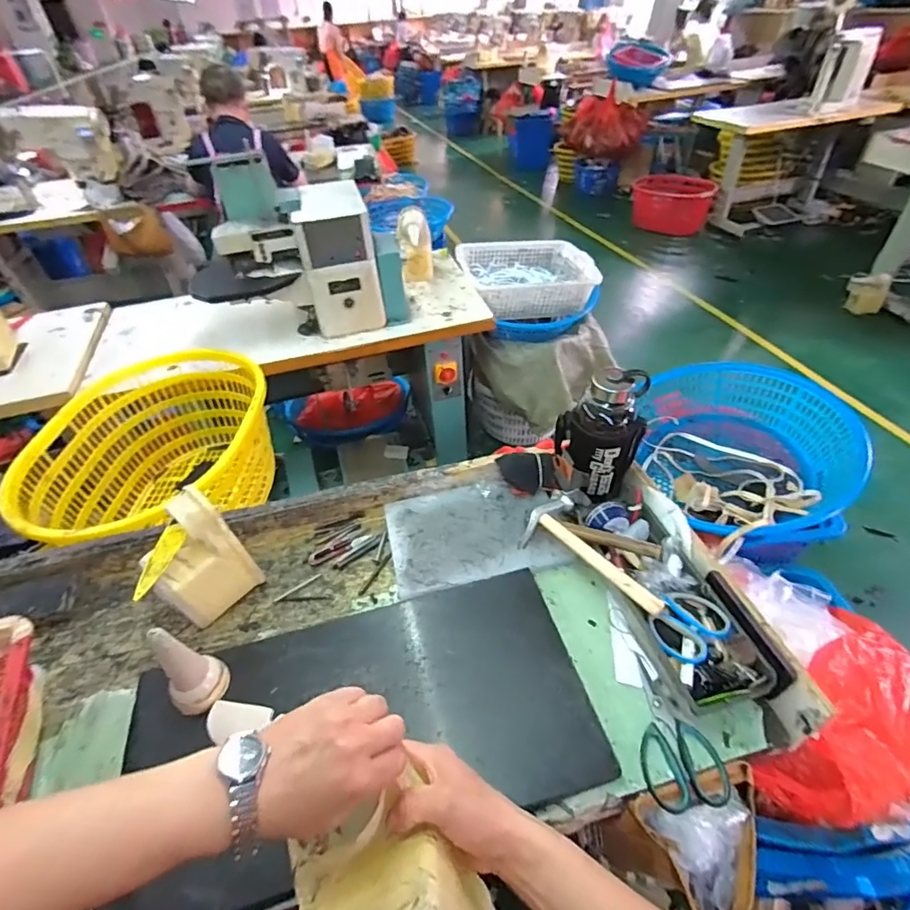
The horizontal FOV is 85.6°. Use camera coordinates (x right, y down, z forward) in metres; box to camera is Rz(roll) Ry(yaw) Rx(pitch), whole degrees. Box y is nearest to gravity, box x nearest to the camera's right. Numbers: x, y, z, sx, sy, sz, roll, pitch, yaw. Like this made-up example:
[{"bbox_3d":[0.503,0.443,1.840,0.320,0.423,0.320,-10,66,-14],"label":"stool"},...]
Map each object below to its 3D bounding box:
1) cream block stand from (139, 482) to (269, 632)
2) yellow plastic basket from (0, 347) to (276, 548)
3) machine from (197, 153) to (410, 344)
[{"bbox_3d":[-0.397,0.164,0.758,0.066,0.198,0.128,27,52,30],"label":"cream block stand"},{"bbox_3d":[-0.689,0.029,1.204,0.499,0.285,0.627,-13,44,-8],"label":"yellow plastic basket"},{"bbox_3d":[-0.442,-0.582,1.404,0.564,0.413,0.282,-5,43,0],"label":"machine"}]

